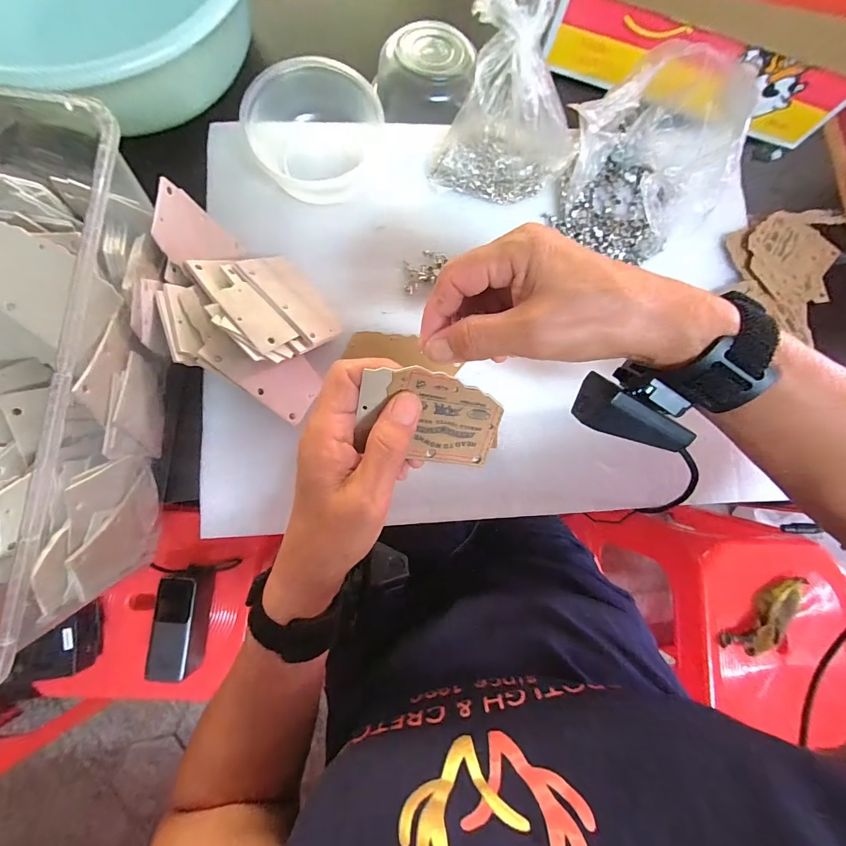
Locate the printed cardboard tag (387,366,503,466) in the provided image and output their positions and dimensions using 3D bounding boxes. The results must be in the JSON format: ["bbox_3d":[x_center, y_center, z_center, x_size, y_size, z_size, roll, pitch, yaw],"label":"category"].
[{"bbox_3d":[0.011,-0.001,0.225,0.068,0.004,0.053,12,114,-15],"label":"printed cardboard tag"}]

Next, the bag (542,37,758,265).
[{"bbox_3d":[0.190,-0.217,0.328,0.123,0.088,0.122,-42,88,-8],"label":"bag"}]

